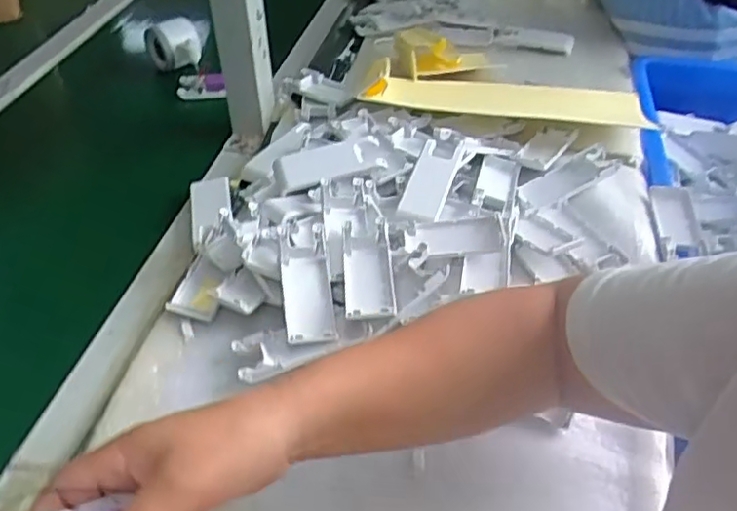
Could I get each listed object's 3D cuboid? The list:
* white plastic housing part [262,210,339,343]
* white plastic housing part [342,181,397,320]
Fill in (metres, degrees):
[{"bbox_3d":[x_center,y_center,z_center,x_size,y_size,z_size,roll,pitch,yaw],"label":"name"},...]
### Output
[{"bbox_3d":[-0.055,0.013,0.538,0.049,0.034,0.133,-4,46,-8],"label":"white plastic housing part"},{"bbox_3d":[-0.001,-0.009,0.545,0.039,0.017,0.155,0,44,-4],"label":"white plastic housing part"}]

